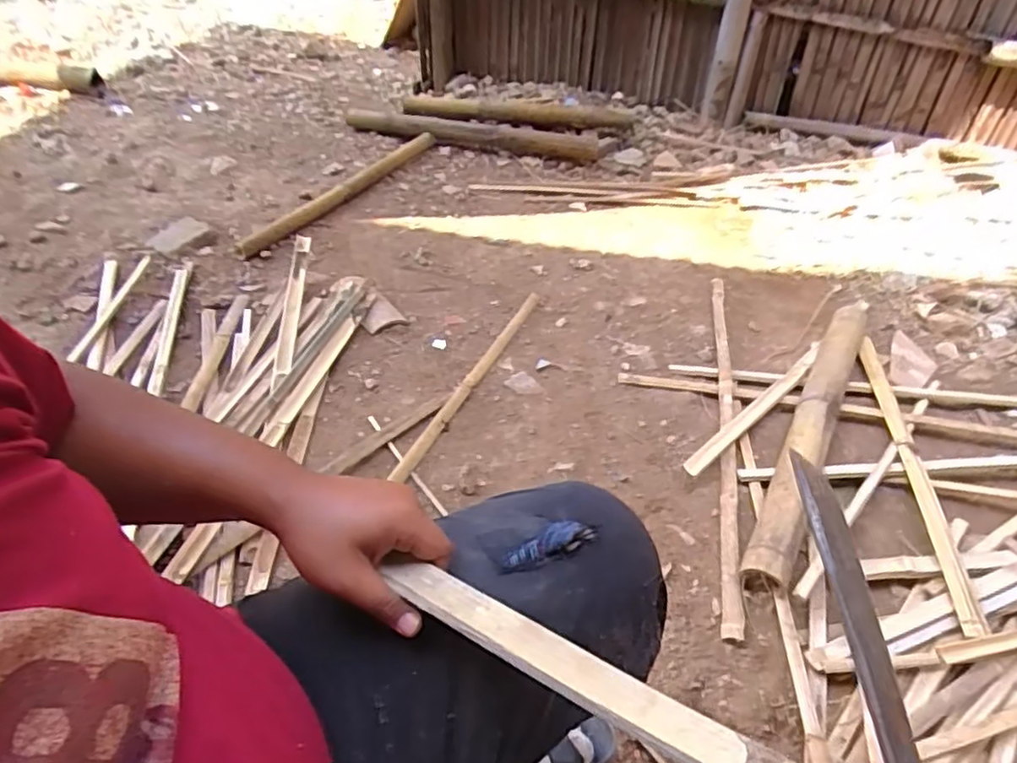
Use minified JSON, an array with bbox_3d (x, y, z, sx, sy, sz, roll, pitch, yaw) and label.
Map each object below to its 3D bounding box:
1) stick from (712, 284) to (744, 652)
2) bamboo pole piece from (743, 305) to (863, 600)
[{"bbox_3d":[0.394,0.058,1.145,0.036,0.031,0.837,12,43,6],"label":"stick"},{"bbox_3d":[0.550,0.051,1.129,0.071,0.068,0.805,24,45,19],"label":"bamboo pole piece"}]

